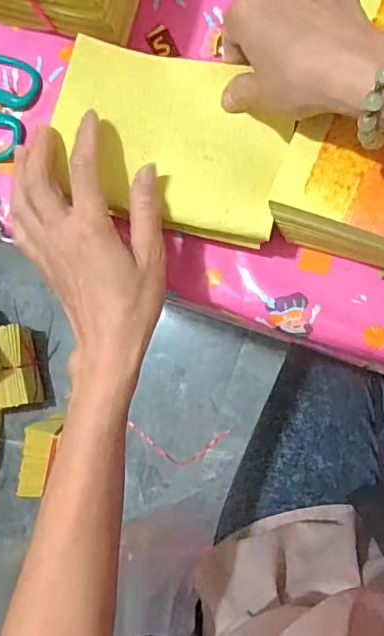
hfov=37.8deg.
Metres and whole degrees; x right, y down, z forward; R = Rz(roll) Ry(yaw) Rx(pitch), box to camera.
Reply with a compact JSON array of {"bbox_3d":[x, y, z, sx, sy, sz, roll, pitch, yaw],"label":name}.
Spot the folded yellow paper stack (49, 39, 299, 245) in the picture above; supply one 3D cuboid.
[{"bbox_3d":[-0.015,-0.119,0.377,0.153,0.020,0.115,12,89,8],"label":"folded yellow paper stack"}]

